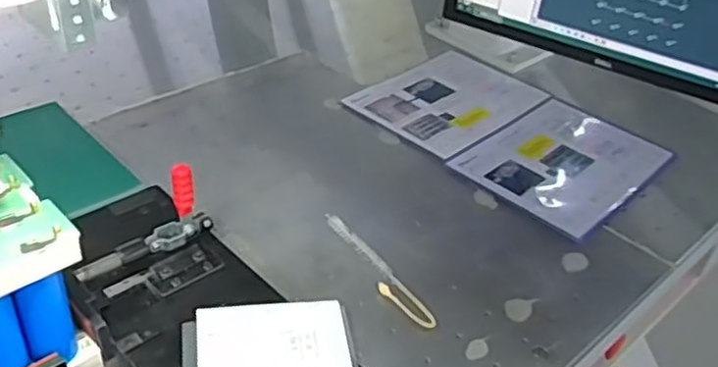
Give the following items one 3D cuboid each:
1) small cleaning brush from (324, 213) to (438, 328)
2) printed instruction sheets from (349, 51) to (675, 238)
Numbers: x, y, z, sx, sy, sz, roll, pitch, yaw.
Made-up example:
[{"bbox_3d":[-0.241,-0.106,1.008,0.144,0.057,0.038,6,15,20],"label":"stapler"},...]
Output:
[{"bbox_3d":[0.023,0.096,0.811,0.029,0.009,0.188,-22,51,-27],"label":"small cleaning brush"},{"bbox_3d":[0.228,-0.086,1.096,0.422,0.012,0.312,33,44,31],"label":"printed instruction sheets"}]

